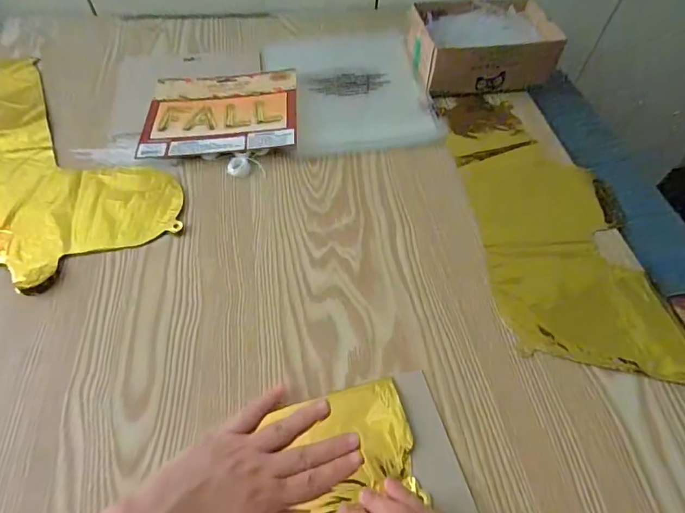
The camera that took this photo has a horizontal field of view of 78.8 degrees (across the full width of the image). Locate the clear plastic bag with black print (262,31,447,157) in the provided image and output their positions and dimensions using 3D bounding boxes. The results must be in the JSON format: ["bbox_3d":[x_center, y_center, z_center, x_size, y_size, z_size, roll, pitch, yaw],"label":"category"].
[{"bbox_3d":[0.012,-0.235,0.579,0.202,0.017,0.232,-10,57,-8],"label":"clear plastic bag with black print"}]

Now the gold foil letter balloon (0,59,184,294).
[{"bbox_3d":[-0.371,-0.136,0.504,0.229,0.010,0.409,-27,61,-19],"label":"gold foil letter balloon"}]

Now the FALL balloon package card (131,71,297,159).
[{"bbox_3d":[-0.156,-0.191,0.544,0.190,0.018,0.158,-1,56,-3],"label":"FALL balloon package card"}]

